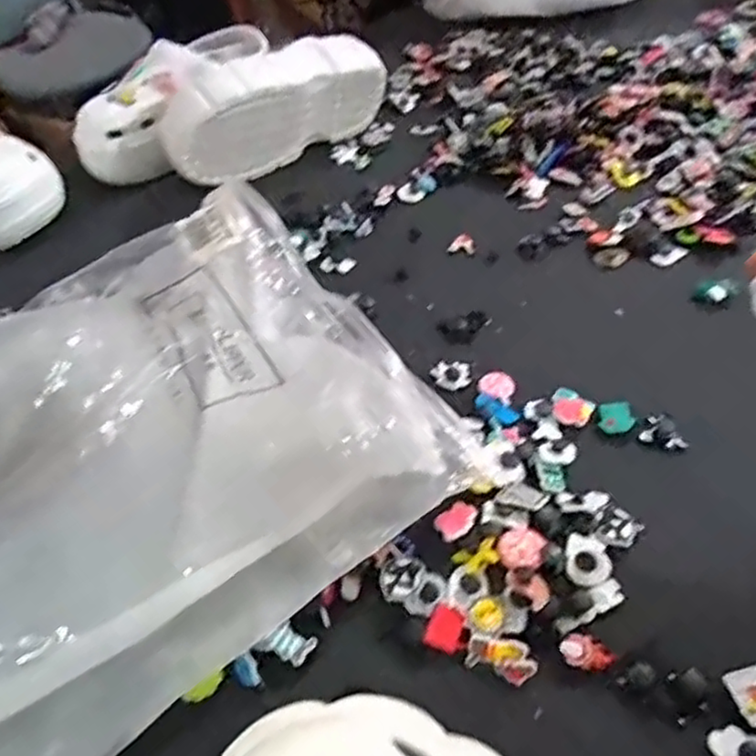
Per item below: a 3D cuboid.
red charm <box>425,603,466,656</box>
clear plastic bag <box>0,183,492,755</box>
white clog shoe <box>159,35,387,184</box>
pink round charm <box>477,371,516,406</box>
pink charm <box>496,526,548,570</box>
[{"bbox_3d":[0.035,0.128,0.354,0.018,0.004,0.024,10,48,17],"label":"red charm"},{"bbox_3d":[-0.169,0.045,0.411,0.365,0.079,0.297,-33,50,-22],"label":"clear plastic bag"},{"bbox_3d":[-0.103,-0.275,0.703,0.237,0.105,0.084,-25,48,-16],"label":"white clog shoe"},{"bbox_3d":[0.081,0.006,0.473,0.026,0.004,0.028,-4,46,4],"label":"pink round charm"},{"bbox_3d":[0.081,0.094,0.386,0.027,0.006,0.026,-4,46,4],"label":"pink charm"}]

